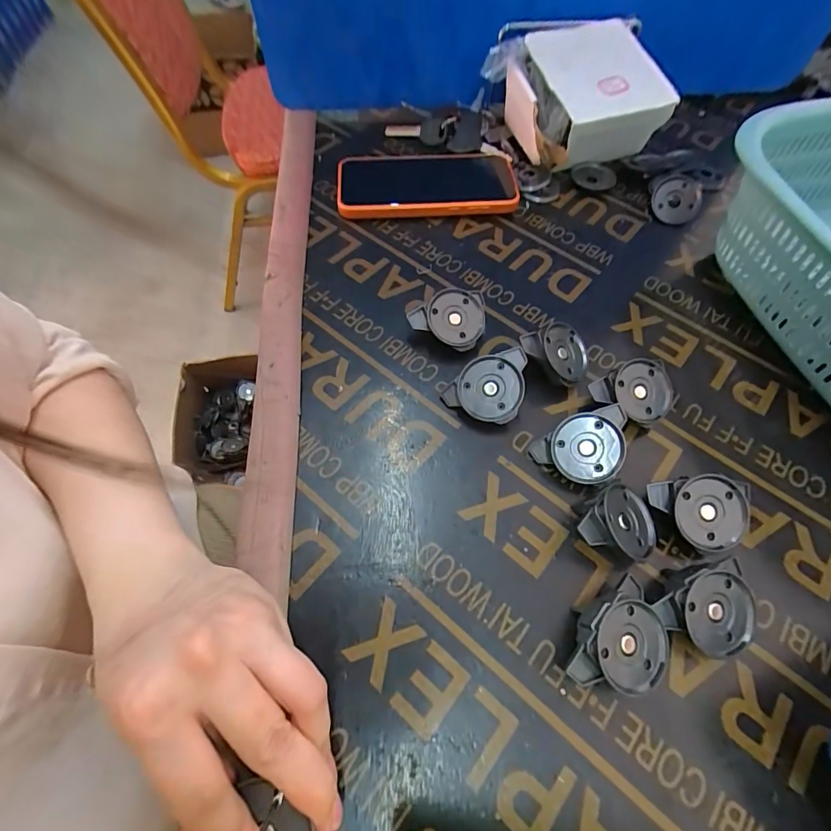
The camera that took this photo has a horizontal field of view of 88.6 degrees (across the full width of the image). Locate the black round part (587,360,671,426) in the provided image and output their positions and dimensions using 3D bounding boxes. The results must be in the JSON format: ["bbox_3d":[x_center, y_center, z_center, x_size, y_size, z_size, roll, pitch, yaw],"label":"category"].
[{"bbox_3d":[0.148,-0.014,0.288,0.051,0.014,0.043,-28,91,-6],"label":"black round part"}]

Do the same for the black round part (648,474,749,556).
[{"bbox_3d":[0.167,0.057,0.252,0.053,0.015,0.042,-6,86,2],"label":"black round part"}]

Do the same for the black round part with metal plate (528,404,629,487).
[{"bbox_3d":[0.104,0.021,0.267,0.059,0.013,0.042,-14,86,11],"label":"black round part with metal plate"}]

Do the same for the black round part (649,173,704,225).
[{"bbox_3d":[0.240,-0.206,0.398,0.042,0.018,0.052,-4,64,7],"label":"black round part"}]

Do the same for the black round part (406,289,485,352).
[{"bbox_3d":[0.022,-0.071,0.312,0.052,0.024,0.043,4,89,-6],"label":"black round part"}]

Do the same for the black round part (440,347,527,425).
[{"bbox_3d":[0.046,-0.021,0.289,0.052,0.016,0.049,-1,87,10],"label":"black round part"}]

